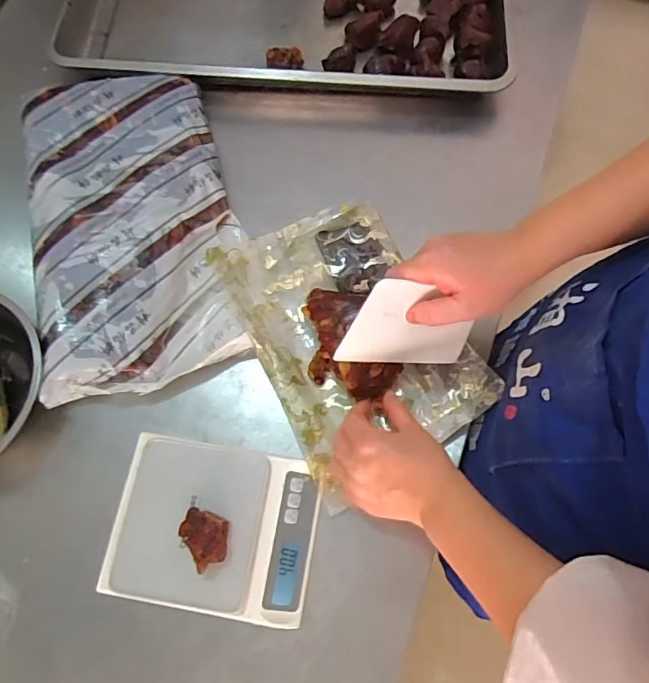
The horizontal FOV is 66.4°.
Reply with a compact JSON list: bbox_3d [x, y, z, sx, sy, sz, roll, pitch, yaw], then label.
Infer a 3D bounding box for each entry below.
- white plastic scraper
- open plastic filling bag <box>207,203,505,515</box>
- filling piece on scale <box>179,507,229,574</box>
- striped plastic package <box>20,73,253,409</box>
[{"bbox_3d":[0.082,-0.015,0.458,0.126,0.095,0.004,1,44,-18],"label":"white plastic scraper"},{"bbox_3d":[0.027,-0.016,0.530,0.201,0.051,0.300,-26,74,-9],"label":"open plastic filling bag"},{"bbox_3d":[-0.104,0.170,0.435,0.036,0.024,0.049,-33,74,-9],"label":"filling piece on scale"},{"bbox_3d":[-0.214,-0.138,0.562,0.217,0.064,0.384,-13,72,-5],"label":"striped plastic package"}]

